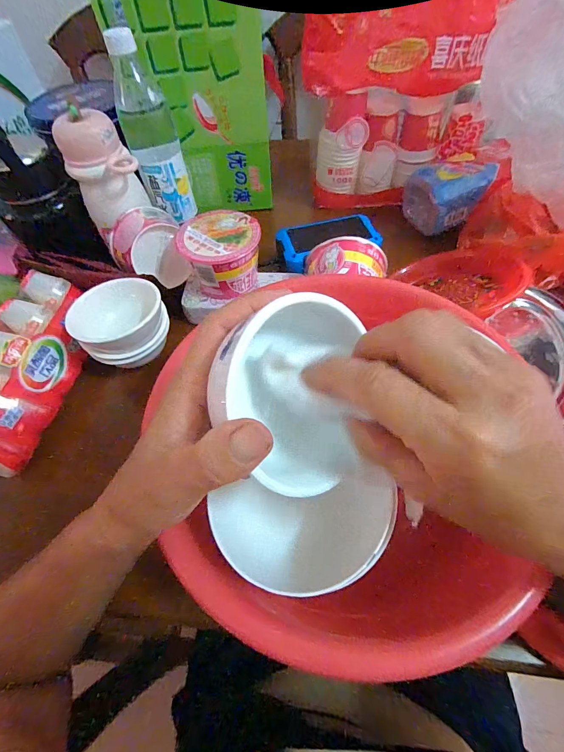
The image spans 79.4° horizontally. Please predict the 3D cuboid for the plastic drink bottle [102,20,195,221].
[{"bbox_3d":[-0.172,-0.317,0.452,0.065,0.189,0.079,-17,59,-8],"label":"plastic drink bottle"}]

